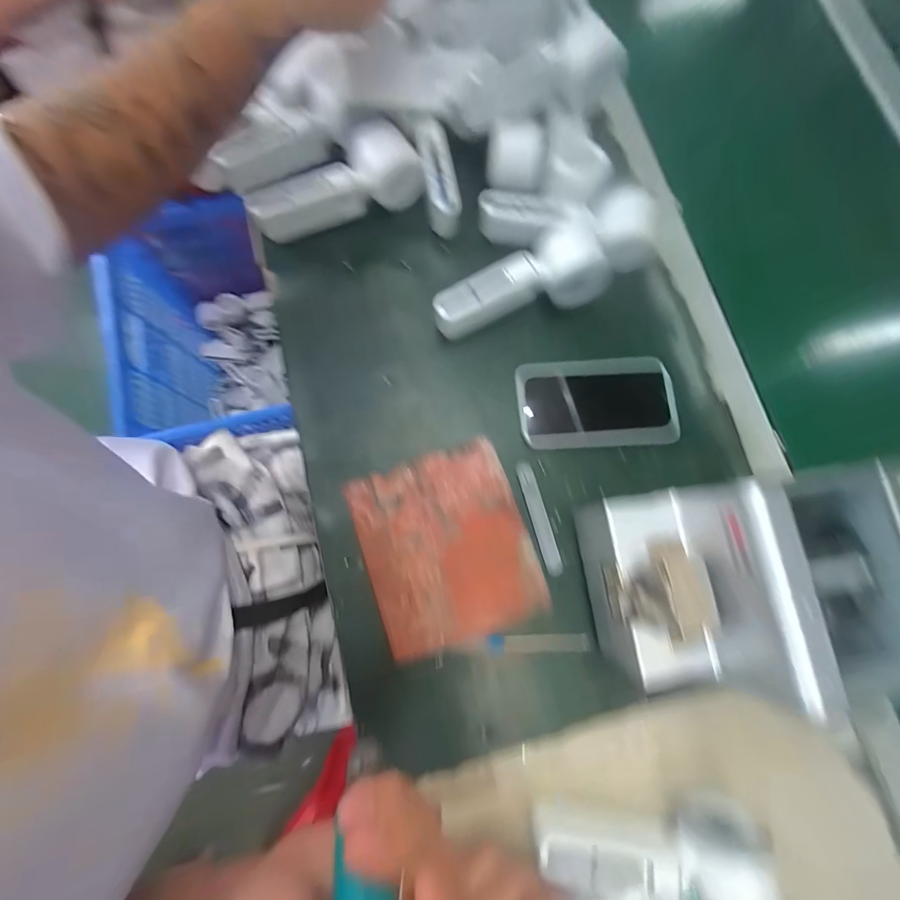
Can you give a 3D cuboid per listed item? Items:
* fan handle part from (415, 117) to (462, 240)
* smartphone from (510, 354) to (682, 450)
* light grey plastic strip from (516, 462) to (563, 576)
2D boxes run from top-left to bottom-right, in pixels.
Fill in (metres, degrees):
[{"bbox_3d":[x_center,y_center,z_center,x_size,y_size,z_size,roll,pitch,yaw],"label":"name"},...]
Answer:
[{"bbox_3d":[-0.011,-0.262,0.385,0.032,0.023,0.098,-11,97,-1],"label":"fan handle part"},{"bbox_3d":[0.138,-0.045,0.380,0.146,0.008,0.084,-3,77,-3],"label":"smartphone"},{"bbox_3d":[0.081,0.061,0.364,0.016,0.006,0.101,-15,78,-6],"label":"light grey plastic strip"}]

